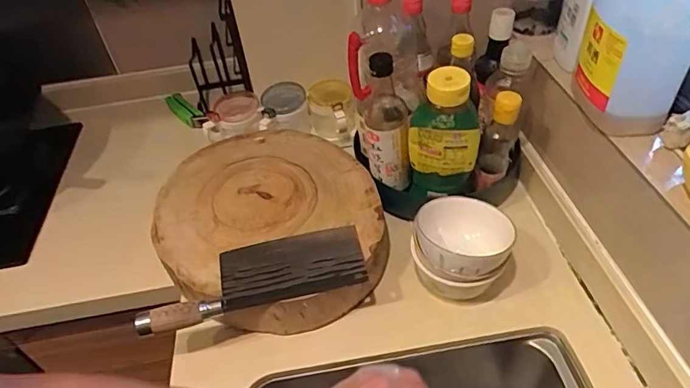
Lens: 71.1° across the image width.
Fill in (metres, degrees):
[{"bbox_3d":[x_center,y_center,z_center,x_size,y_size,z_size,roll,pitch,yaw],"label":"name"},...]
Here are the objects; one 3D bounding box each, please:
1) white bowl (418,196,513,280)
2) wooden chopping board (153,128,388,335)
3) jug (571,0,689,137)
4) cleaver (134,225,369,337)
[{"bbox_3d":[0.154,0.055,0.631,0.120,0.053,0.113,-4,44,4],"label":"white bowl"},{"bbox_3d":[-0.110,0.042,0.736,0.312,0.085,0.338,-11,44,-4],"label":"wooden chopping board"},{"bbox_3d":[0.329,-0.192,0.531,0.087,0.239,0.090,1,44,8],"label":"jug"},{"bbox_3d":[-0.117,0.100,0.619,0.280,0.029,0.099,-14,44,-7],"label":"cleaver"}]

